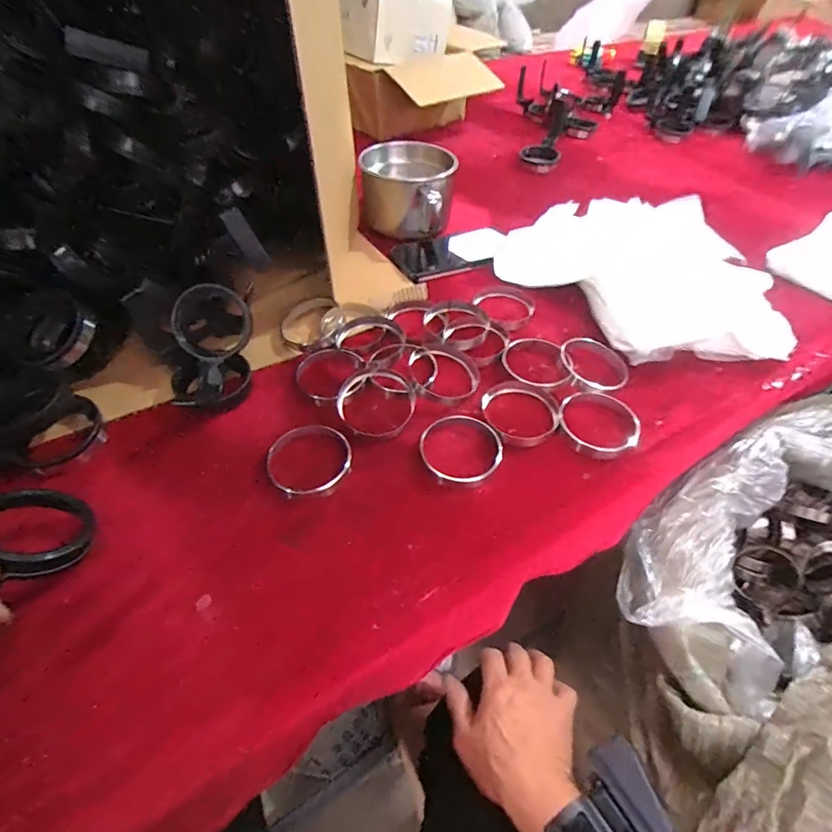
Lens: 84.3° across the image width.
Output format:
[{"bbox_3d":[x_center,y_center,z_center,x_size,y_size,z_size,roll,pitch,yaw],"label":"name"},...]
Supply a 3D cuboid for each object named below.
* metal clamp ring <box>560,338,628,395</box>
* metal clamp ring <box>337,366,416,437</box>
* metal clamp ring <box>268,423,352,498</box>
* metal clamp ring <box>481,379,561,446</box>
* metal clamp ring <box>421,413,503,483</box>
[{"bbox_3d":[0.180,-0.051,0.464,0.060,0.008,0.067,-28,74,-19],"label":"metal clamp ring"},{"bbox_3d":[-0.038,-0.016,0.434,0.071,0.020,0.079,-17,52,-16],"label":"metal clamp ring"},{"bbox_3d":[-0.089,0.036,0.394,0.069,0.017,0.061,16,51,11],"label":"metal clamp ring"},{"bbox_3d":[0.101,-0.007,0.434,0.071,0.013,0.079,-7,50,-8],"label":"metal clamp ring"},{"bbox_3d":[0.039,0.026,0.405,0.063,0.013,0.073,-35,59,-27],"label":"metal clamp ring"}]

